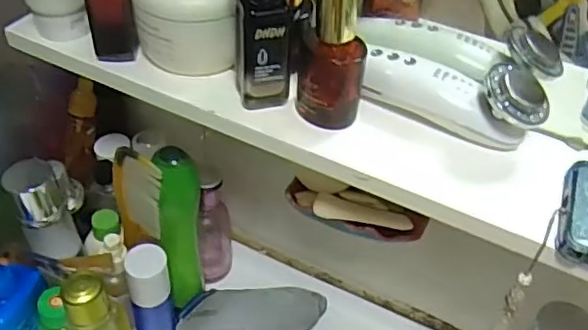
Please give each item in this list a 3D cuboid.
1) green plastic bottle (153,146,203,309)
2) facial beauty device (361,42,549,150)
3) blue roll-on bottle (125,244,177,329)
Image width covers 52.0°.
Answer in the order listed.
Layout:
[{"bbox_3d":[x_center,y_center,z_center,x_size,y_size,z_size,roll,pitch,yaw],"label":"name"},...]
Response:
[{"bbox_3d":[-0.111,0.067,0.584,0.034,0.190,0.039,14,44,8],"label":"green plastic bottle"},{"bbox_3d":[0.109,-0.054,0.421,0.127,0.051,0.047,29,49,23],"label":"facial beauty device"},{"bbox_3d":[-0.138,0.134,0.593,0.037,0.136,0.037,3,44,-3],"label":"blue roll-on bottle"}]

